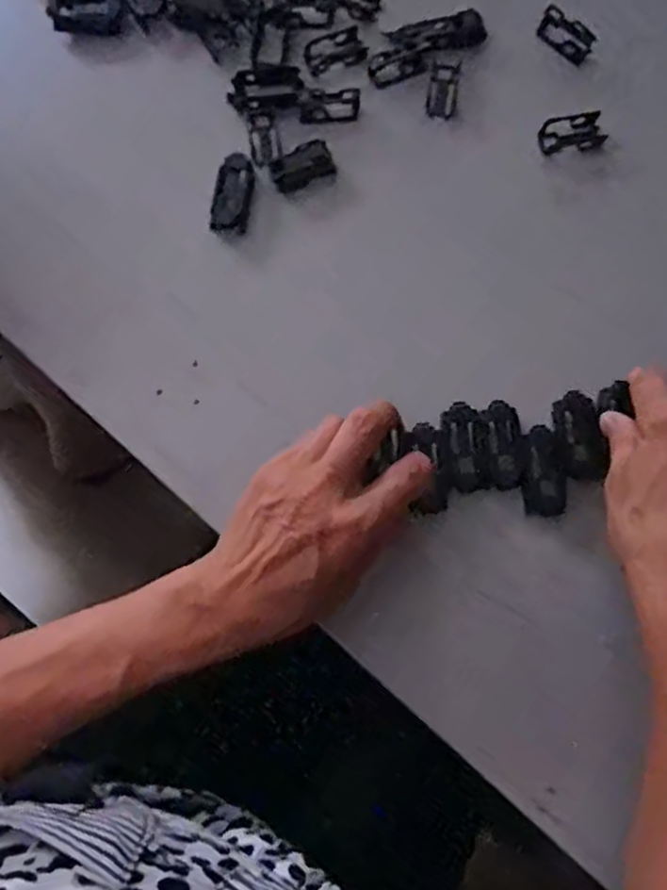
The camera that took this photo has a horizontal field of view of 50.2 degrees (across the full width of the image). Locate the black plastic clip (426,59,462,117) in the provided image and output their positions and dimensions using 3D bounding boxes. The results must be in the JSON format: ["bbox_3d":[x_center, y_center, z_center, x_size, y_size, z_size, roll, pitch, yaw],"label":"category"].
[{"bbox_3d":[0.071,-0.230,0.463,0.019,0.005,0.037,7,77,2],"label":"black plastic clip"}]

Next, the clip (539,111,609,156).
[{"bbox_3d":[0.152,-0.199,0.456,0.040,0.007,0.025,-7,77,-1],"label":"clip"}]

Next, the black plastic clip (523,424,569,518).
[{"bbox_3d":[0.121,0.015,0.408,0.024,0.008,0.050,-1,77,1],"label":"black plastic clip"}]

